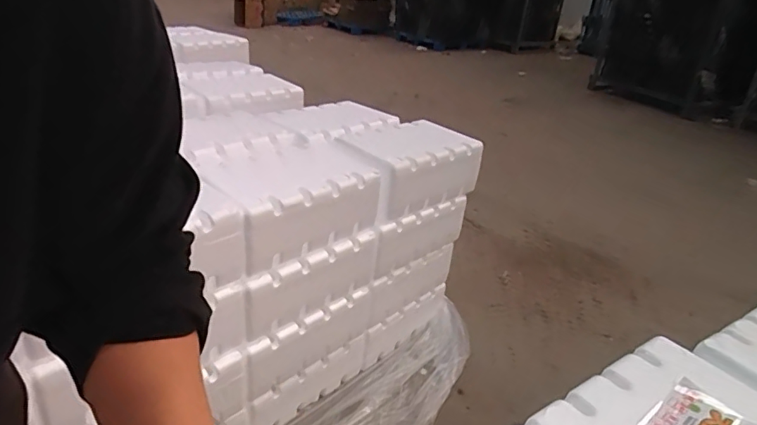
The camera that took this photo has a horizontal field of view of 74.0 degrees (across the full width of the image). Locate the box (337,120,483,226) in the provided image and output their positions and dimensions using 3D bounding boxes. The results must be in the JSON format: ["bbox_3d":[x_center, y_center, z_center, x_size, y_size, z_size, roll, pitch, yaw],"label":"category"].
[{"bbox_3d":[0.087,-0.133,1.388,0.343,0.157,0.233,-20,35,-39],"label":"box"}]

